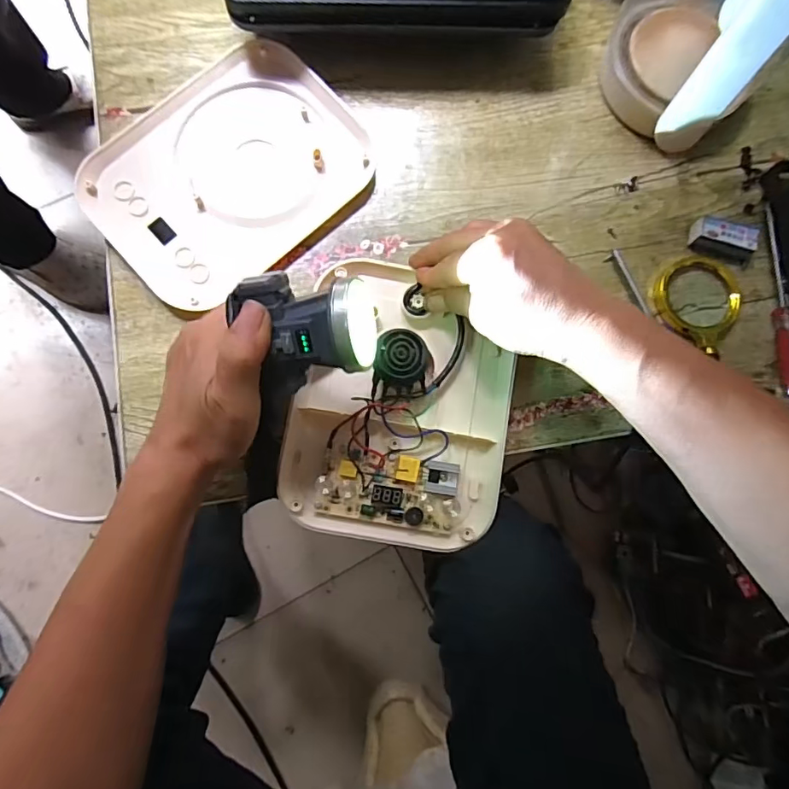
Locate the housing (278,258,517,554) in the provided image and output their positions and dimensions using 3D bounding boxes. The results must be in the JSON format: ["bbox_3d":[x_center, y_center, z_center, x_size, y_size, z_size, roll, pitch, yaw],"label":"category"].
[{"bbox_3d":[0.008,0.005,0.392,0.166,0.048,0.216,11,82,-3],"label":"housing"}]

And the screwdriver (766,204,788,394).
[{"bbox_3d":[0.335,-0.081,0.437,0.017,0.022,0.169,-2,83,-5],"label":"screwdriver"}]

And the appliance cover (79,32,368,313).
[{"bbox_3d":[-0.141,-0.186,0.426,0.216,0.016,0.167,-41,88,-8],"label":"appliance cover"}]

